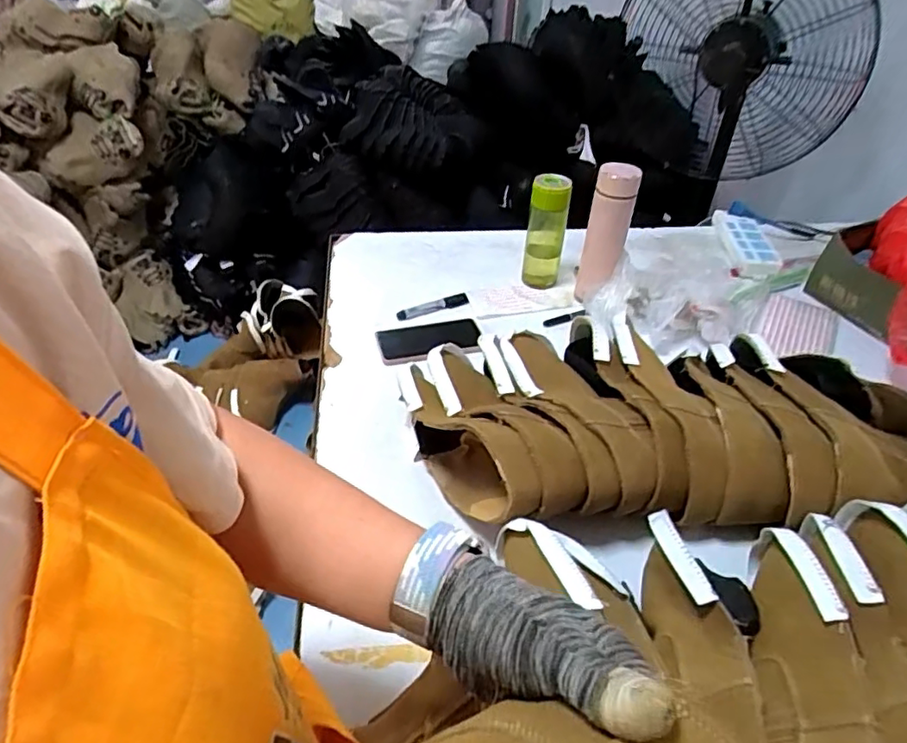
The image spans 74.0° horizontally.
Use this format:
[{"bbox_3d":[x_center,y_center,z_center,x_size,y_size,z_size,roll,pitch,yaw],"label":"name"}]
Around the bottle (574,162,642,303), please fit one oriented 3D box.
[{"bbox_3d":[0.254,-0.220,1.009,0.066,0.233,0.074,10,41,8],"label":"bottle"}]

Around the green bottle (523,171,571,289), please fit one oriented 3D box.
[{"bbox_3d":[0.163,-0.246,1.060,0.068,0.184,0.060,9,41,8],"label":"green bottle"}]

